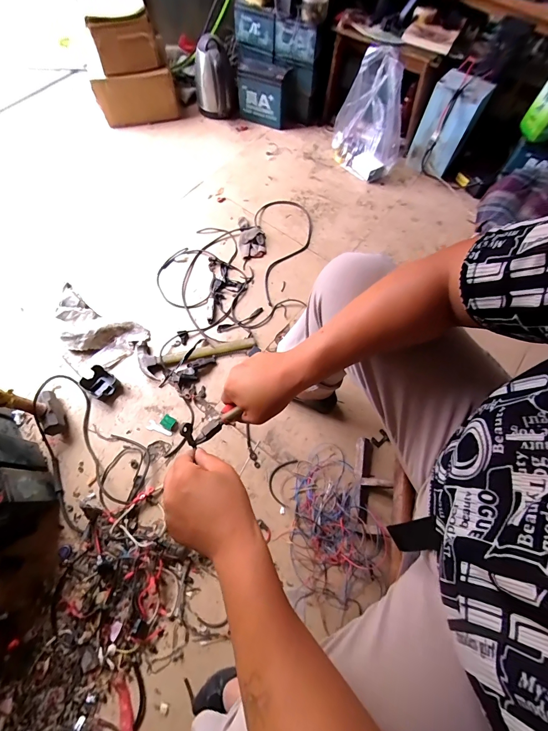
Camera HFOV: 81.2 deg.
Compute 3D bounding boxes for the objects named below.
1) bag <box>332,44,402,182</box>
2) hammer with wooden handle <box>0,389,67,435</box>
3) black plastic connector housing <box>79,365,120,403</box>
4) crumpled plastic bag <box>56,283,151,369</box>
[{"bbox_3d":[0.342,-0.884,1.126,0.156,0.319,0.263,-36,73,-15],"label":"bag"},{"bbox_3d":[-0.588,0.070,0.670,0.040,0.338,0.117,-33,66,1],"label":"hammer with wooden handle"},{"bbox_3d":[-0.458,0.048,0.844,0.085,0.039,0.070,33,70,11],"label":"black plastic connector housing"},{"bbox_3d":[-0.530,-0.112,0.901,0.313,0.059,0.174,27,69,9],"label":"crumpled plastic bag"}]

